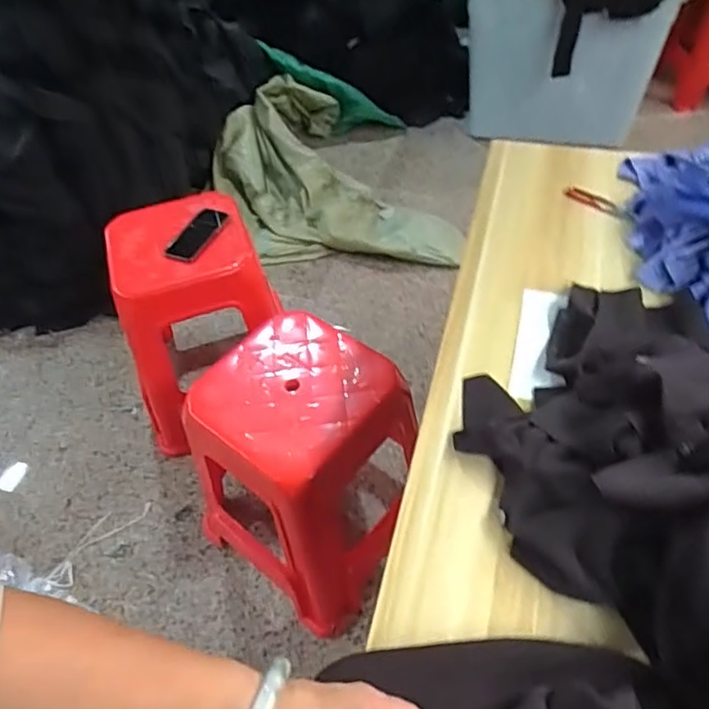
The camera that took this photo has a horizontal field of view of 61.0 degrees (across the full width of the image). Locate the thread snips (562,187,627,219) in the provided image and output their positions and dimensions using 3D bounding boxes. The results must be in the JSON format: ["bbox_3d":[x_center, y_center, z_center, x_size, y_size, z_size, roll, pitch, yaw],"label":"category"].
[{"bbox_3d":[0.395,-0.247,0.978,0.026,0.012,0.112,-37,57,-23],"label":"thread snips"}]

